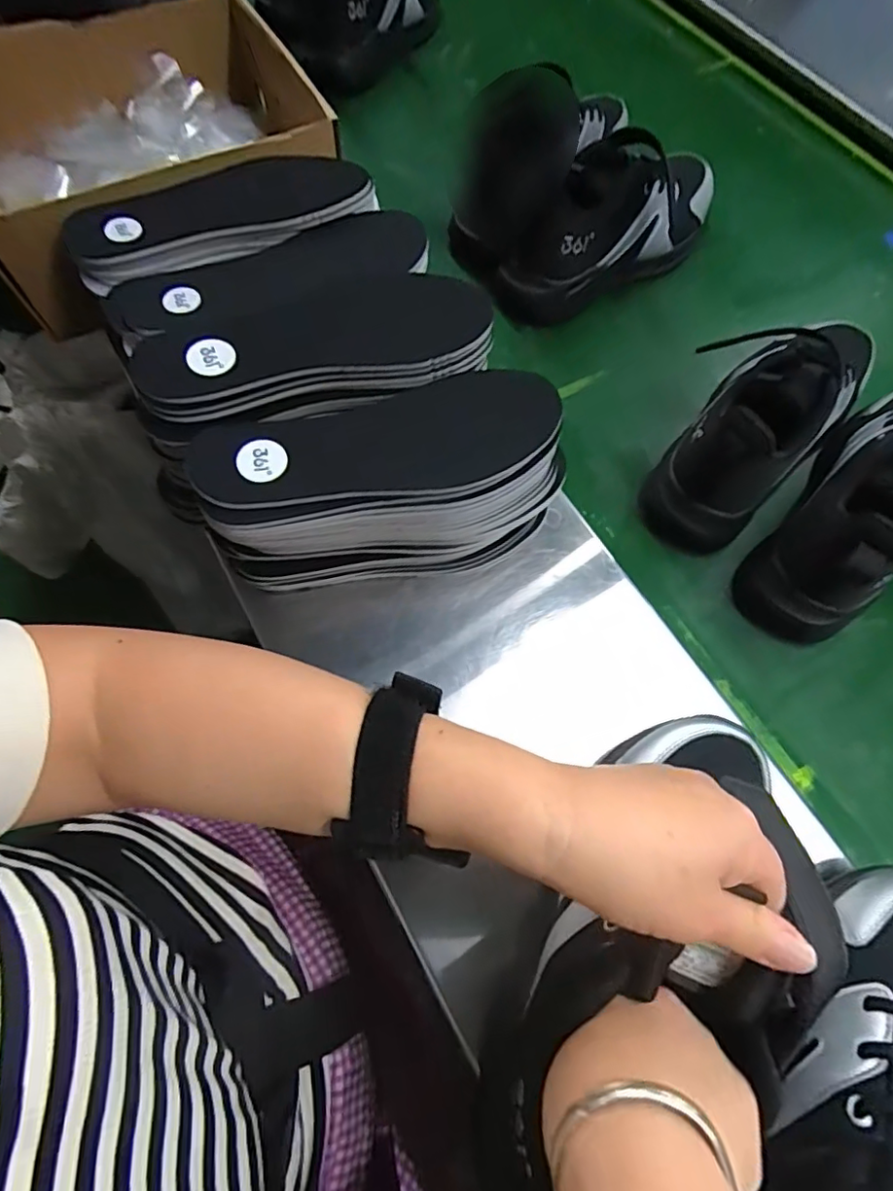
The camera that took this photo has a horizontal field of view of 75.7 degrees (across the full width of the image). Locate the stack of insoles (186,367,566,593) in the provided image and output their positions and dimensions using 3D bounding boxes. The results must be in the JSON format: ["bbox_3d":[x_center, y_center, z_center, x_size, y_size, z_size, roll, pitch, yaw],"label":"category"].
[{"bbox_3d":[-0.033,-0.067,0.360,0.216,0.095,0.086,-14,68,-6],"label":"stack of insoles"}]

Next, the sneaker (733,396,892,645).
[{"bbox_3d":[0.319,-0.069,0.403,0.102,0.110,0.234,41,73,14],"label":"sneaker"}]

